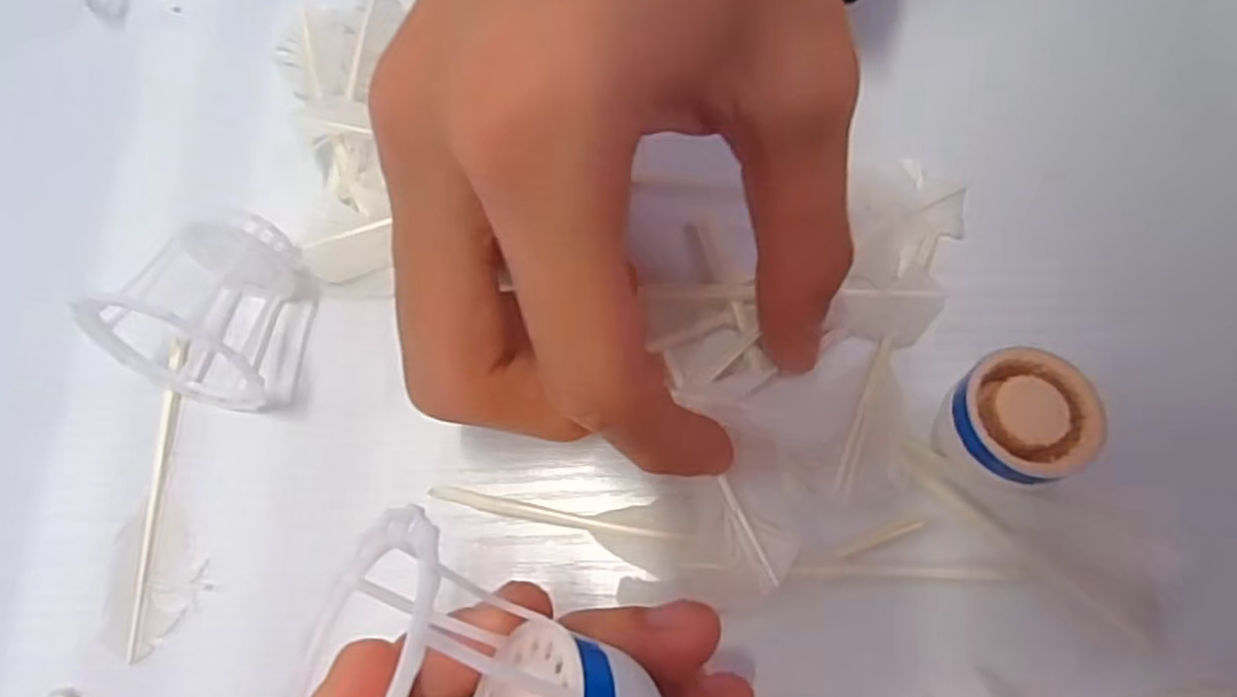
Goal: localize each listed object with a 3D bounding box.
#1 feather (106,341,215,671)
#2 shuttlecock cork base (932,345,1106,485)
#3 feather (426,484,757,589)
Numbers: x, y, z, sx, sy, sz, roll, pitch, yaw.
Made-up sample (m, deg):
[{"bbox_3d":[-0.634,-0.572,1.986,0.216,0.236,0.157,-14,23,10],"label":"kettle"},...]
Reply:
[{"bbox_3d":[-0.101,0.033,0.171,0.021,0.004,0.070,3,72,3],"label":"feather"},{"bbox_3d":[0.081,0.015,0.155,0.023,0.023,0.025,-1,74,2],"label":"shuttlecock cork base"},{"bbox_3d":[-0.006,0.040,0.163,0.069,0.005,0.018,3,74,3],"label":"feather"}]

